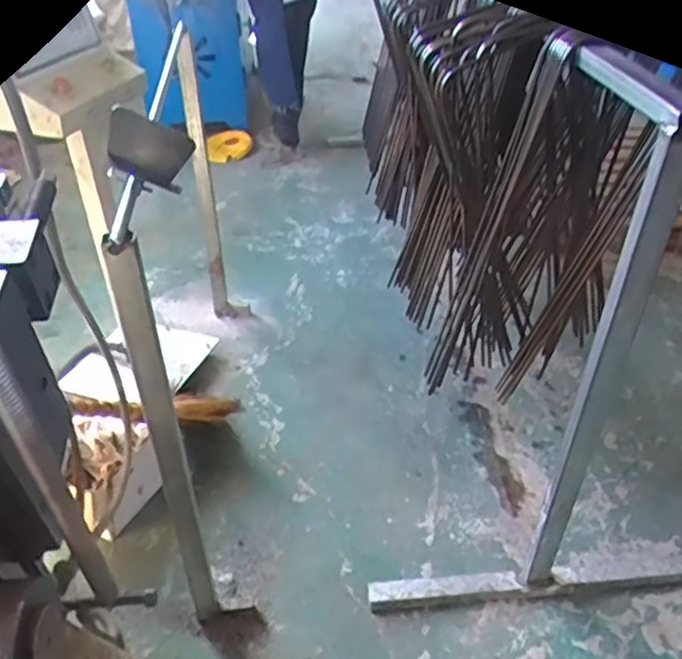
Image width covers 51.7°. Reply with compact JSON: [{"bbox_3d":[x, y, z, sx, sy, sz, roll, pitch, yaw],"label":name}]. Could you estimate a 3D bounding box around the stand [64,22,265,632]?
[{"bbox_3d":[-0.357,-0.121,1.824,0.172,1.146,1.325,-5,37,-6],"label":"stand"}]

